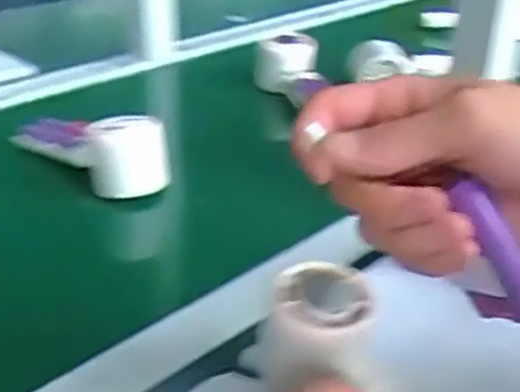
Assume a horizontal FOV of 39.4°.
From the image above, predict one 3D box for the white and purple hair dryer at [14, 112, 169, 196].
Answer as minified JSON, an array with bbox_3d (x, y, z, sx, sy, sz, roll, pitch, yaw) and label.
[{"bbox_3d":[-0.149,-0.051,0.629,0.161,0.054,0.053,27,36,37],"label":"white and purple hair dryer"}]

